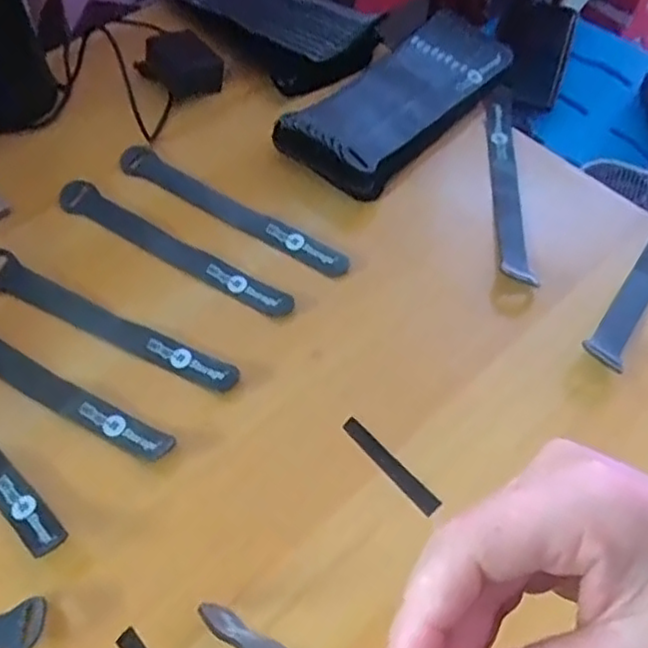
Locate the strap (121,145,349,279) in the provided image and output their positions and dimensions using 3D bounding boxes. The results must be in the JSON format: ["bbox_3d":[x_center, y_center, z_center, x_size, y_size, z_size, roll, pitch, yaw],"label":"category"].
[{"bbox_3d":[-0.072,-0.087,0.496,0.208,0.004,0.024,31,62,21],"label":"strap"}]

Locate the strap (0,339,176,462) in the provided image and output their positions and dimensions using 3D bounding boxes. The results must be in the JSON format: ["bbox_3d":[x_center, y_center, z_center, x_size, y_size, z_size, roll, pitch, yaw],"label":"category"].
[{"bbox_3d":[-0.177,0.033,0.416,0.201,0.011,0.024,25,60,18],"label":"strap"}]

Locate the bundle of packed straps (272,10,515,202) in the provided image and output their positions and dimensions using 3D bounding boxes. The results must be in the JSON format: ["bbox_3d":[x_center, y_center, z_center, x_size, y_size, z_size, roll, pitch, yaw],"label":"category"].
[{"bbox_3d":[0.068,-0.194,0.542,0.089,0.035,0.224,32,62,22],"label":"bundle of packed straps"}]

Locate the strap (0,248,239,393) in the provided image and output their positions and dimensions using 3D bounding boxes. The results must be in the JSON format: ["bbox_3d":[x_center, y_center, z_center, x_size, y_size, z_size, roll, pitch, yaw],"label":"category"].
[{"bbox_3d":[-0.146,-0.003,0.439,0.203,0.007,0.025,24,69,17],"label":"strap"}]

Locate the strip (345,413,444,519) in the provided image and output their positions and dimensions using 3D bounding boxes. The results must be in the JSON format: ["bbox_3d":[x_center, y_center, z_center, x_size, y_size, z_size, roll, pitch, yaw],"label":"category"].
[{"bbox_3d":[0.037,0.079,0.378,0.010,0.004,0.069,-37,62,-21],"label":"strip"}]

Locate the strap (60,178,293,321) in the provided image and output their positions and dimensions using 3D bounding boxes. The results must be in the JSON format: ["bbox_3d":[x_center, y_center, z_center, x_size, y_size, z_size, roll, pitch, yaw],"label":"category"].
[{"bbox_3d":[-0.112,-0.056,0.478,0.211,0.005,0.027,30,61,22],"label":"strap"}]

